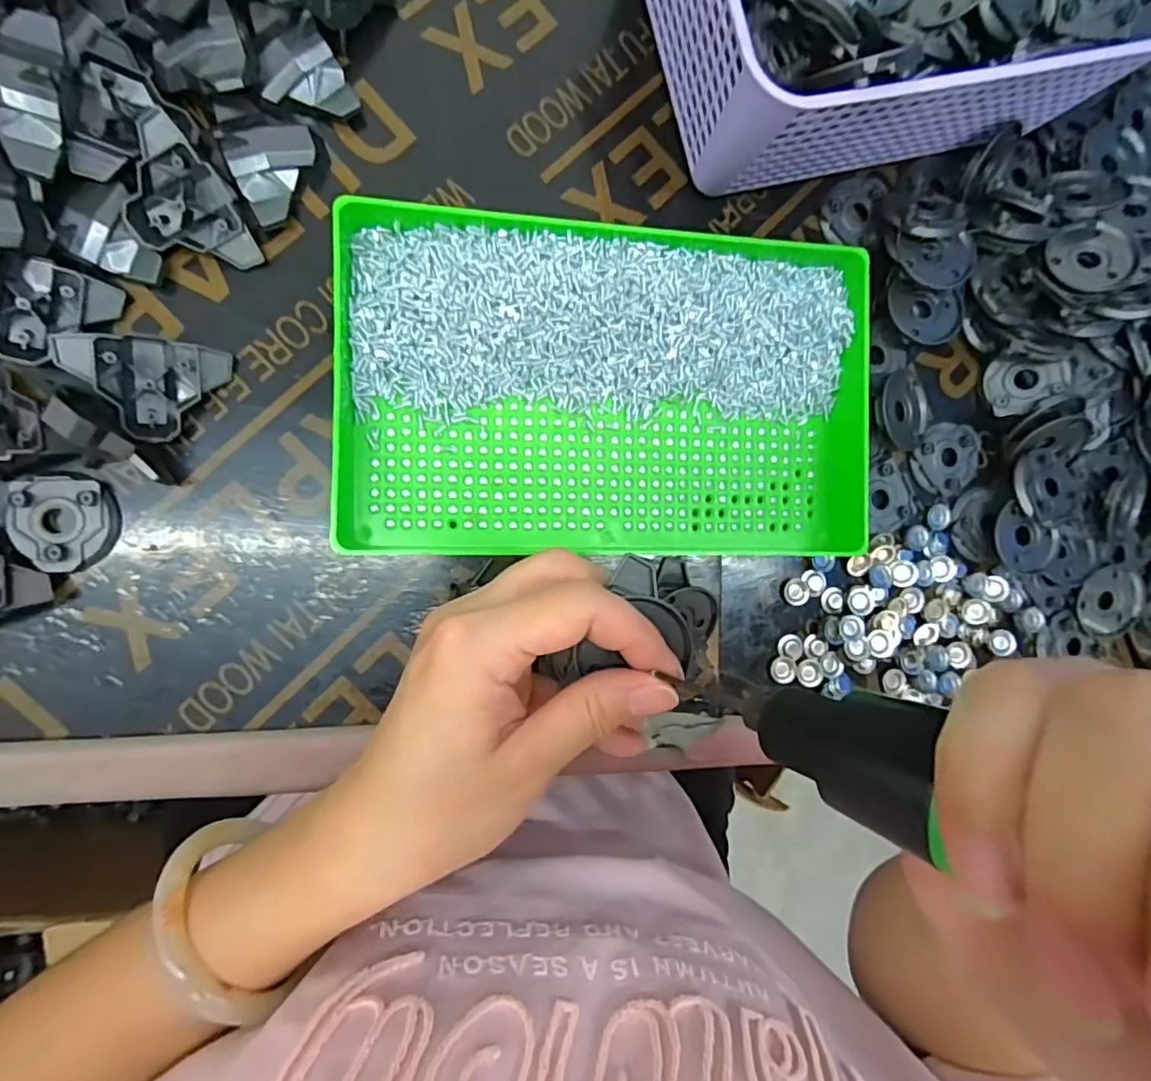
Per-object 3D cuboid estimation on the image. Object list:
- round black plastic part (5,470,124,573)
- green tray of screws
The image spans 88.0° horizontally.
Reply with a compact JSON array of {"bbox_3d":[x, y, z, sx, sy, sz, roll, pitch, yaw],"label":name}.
[{"bbox_3d":[-0.222,-0.008,0.259,0.040,0.007,0.043,0,89,-9],"label":"round black plastic part"},{"bbox_3d":[0.023,-0.068,0.282,0.252,0.039,0.147,0,89,-9],"label":"green tray of screws"}]

